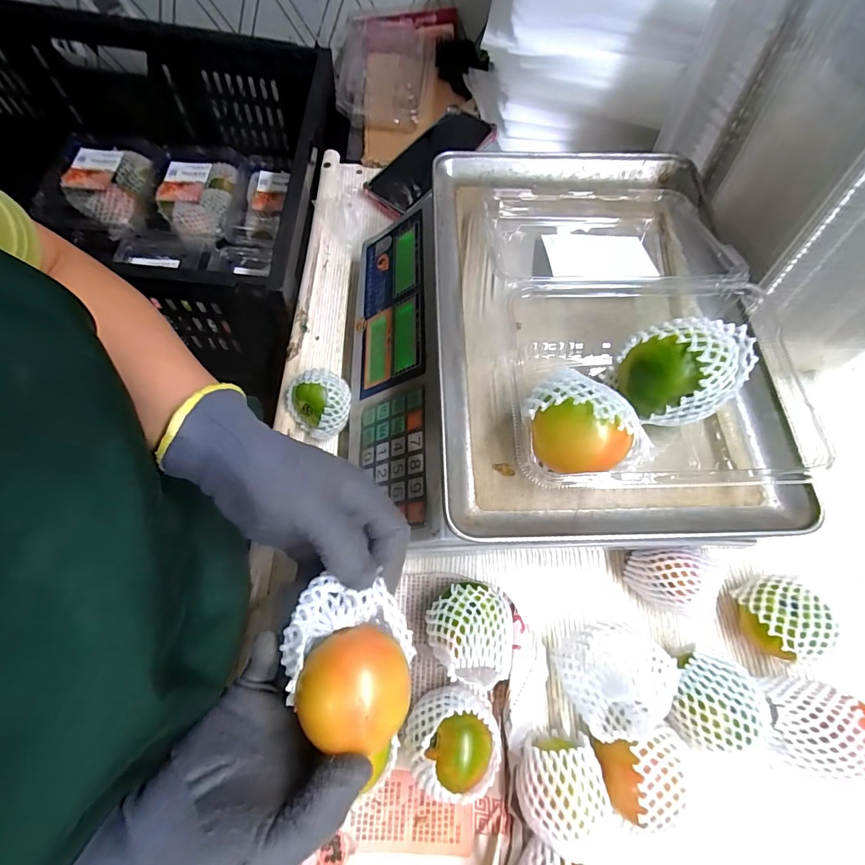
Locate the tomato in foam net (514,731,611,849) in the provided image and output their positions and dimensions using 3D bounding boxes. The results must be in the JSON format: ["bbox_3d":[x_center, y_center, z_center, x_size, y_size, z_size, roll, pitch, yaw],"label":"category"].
[{"bbox_3d":[0.082,0.230,0.275,0.055,0.047,0.056,1,68,-2],"label":"tomato in foam net"}]

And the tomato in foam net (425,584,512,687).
[{"bbox_3d":[0.026,0.146,0.310,0.061,0.062,0.063,1,68,-2],"label":"tomato in foam net"}]

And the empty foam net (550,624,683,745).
[{"bbox_3d":[0.129,0.174,0.303,0.069,0.068,0.067,1,68,-2],"label":"empty foam net"}]

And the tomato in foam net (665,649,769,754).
[{"bbox_3d":[0.197,0.191,0.300,0.063,0.056,0.063,14,68,4],"label":"tomato in foam net"}]

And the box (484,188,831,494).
[{"bbox_3d":[0.133,-0.091,0.286,0.166,0.051,0.277,-6,68,-4],"label":"box"}]

